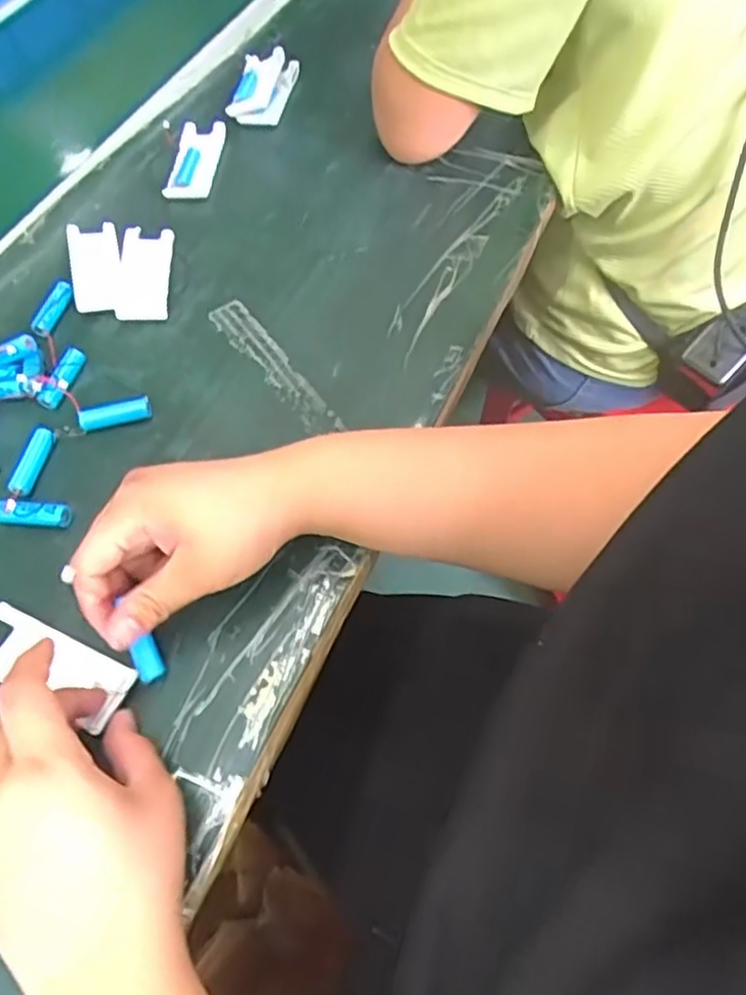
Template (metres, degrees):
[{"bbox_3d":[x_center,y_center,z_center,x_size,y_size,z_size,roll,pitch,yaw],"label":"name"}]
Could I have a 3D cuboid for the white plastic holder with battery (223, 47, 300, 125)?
[{"bbox_3d":[-0.116,-0.421,0.716,0.051,0.033,0.111,7,60,10],"label":"white plastic holder with battery"}]

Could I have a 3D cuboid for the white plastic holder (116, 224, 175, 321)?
[{"bbox_3d":[-0.192,-0.188,0.583,0.043,0.009,0.108,-7,58,1],"label":"white plastic holder"}]

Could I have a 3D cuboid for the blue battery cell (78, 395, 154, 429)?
[{"bbox_3d":[-0.185,-0.060,0.500,0.052,0.017,0.015,-11,58,-2],"label":"blue battery cell"}]

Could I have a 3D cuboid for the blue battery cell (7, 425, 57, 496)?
[{"bbox_3d":[-0.238,-0.026,0.485,0.016,0.011,0.055,9,60,11],"label":"blue battery cell"}]

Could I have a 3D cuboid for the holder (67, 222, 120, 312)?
[{"bbox_3d":[-0.233,-0.194,0.581,0.038,0.012,0.102,-14,58,-3],"label":"holder"}]

